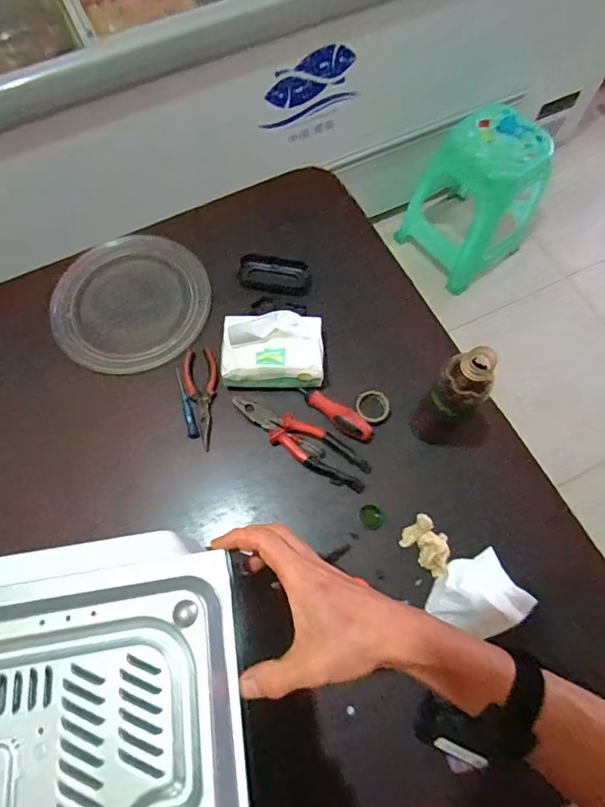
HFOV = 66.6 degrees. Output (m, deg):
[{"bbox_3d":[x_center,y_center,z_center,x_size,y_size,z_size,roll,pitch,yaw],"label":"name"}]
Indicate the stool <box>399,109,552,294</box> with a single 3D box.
[{"bbox_3d":[0.553,-0.653,1.470,0.320,0.398,0.337,-39,74,-13],"label":"stool"}]

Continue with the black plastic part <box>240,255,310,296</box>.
[{"bbox_3d":[-0.043,-0.206,0.737,0.113,0.012,0.058,10,70,4],"label":"black plastic part"}]

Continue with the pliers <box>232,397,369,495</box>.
[{"bbox_3d":[-0.003,0.046,0.633,0.209,0.015,0.056,32,73,12],"label":"pliers"}]

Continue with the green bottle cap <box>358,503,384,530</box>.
[{"bbox_3d":[0.089,0.146,0.593,0.031,0.005,0.031,0,69,0],"label":"green bottle cap"}]

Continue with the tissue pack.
[{"bbox_3d":[-0.041,-0.077,0.640,0.143,0.068,0.094,1,69,1],"label":"tissue pack"}]

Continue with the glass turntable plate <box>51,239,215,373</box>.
[{"bbox_3d":[-0.273,-0.161,0.728,0.249,0.020,0.230,0,69,0],"label":"glass turntable plate"}]

